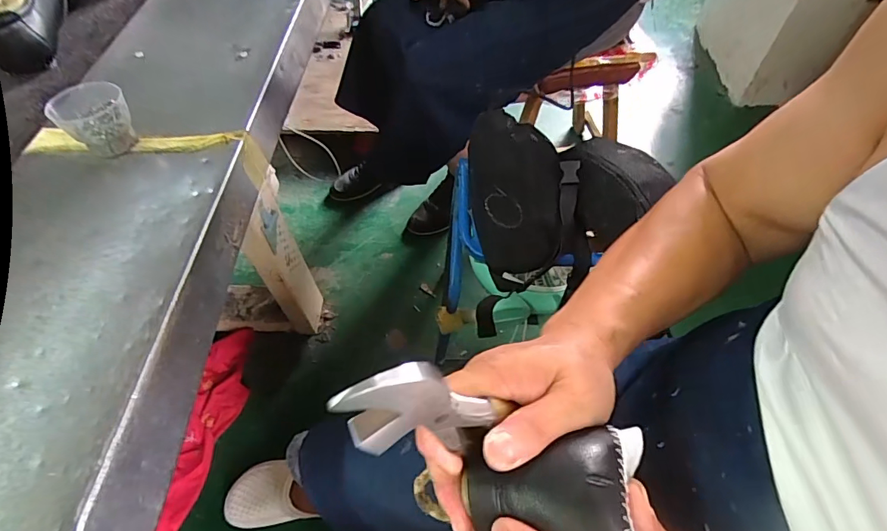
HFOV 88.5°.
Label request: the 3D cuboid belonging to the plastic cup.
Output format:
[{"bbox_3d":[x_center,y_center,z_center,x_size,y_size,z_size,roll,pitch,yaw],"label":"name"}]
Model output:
[{"bbox_3d":[-0.335,-0.141,0.446,0.051,0.054,0.061,38,67,25],"label":"plastic cup"}]

